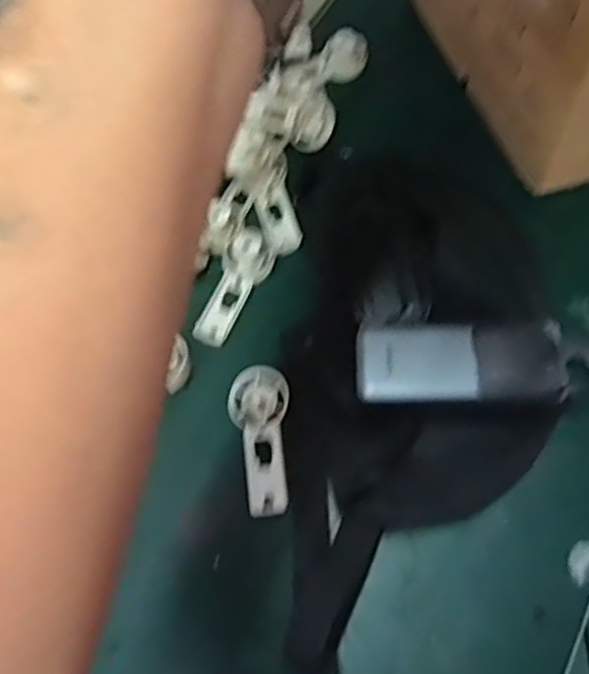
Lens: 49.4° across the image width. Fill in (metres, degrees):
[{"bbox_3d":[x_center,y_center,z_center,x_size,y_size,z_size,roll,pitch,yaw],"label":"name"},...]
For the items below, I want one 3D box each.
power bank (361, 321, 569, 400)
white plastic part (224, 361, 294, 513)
[{"bbox_3d":[0.104,0.018,0.416,0.124,0.019,0.054,-1,59,5],"label":"power bank"},{"bbox_3d":[-0.019,0.069,0.436,0.042,0.017,0.098,-14,63,1],"label":"white plastic part"}]

